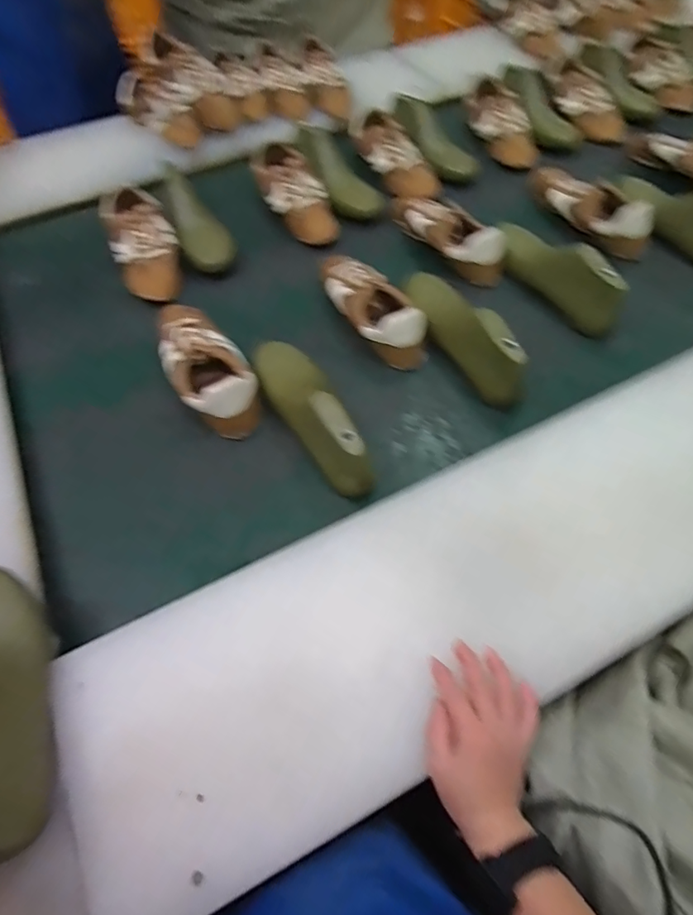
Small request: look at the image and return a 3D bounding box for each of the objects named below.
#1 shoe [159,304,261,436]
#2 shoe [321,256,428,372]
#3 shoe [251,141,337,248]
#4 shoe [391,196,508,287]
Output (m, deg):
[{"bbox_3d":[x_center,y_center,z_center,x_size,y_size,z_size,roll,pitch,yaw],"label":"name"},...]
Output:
[{"bbox_3d":[-0.204,-0.144,0.703,0.101,0.074,0.256,-25,61,-14],"label":"shoe"},{"bbox_3d":[0.036,-0.220,0.743,0.079,0.078,0.209,-24,61,-13],"label":"shoe"},{"bbox_3d":[-0.097,-0.492,0.922,0.099,0.059,0.239,-27,75,-14],"label":"shoe"},{"bbox_3d":[0.161,-0.387,0.855,0.079,0.089,0.252,-29,62,-16],"label":"shoe"}]

